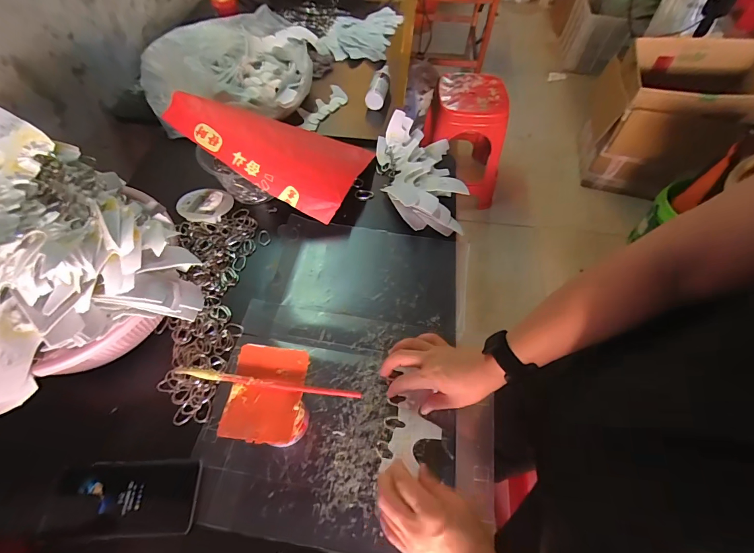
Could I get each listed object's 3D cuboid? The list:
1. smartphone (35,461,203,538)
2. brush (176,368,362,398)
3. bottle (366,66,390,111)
[{"bbox_3d":[-0.282,0.244,0.409,0.156,0.009,0.071,0,59,-1],"label":"smartphone"},{"bbox_3d":[-0.119,0.118,0.408,0.201,0.012,0.009,7,59,3],"label":"brush"},{"bbox_3d":[0.010,-0.421,0.800,0.040,0.036,0.143,11,59,5],"label":"bottle"}]

